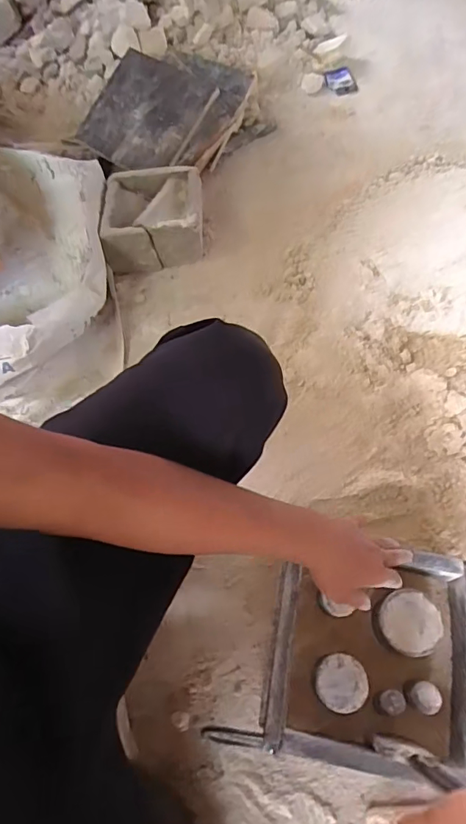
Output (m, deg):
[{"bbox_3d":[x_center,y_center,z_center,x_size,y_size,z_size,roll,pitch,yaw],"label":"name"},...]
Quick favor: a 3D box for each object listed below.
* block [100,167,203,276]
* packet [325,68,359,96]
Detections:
[{"bbox_3d":[-0.162,-0.403,1.005,0.194,0.110,0.198,-4,63,0],"label":"block"},{"bbox_3d":[0.291,-0.895,1.302,0.079,0.013,0.093,-14,78,-6],"label":"packet"}]

